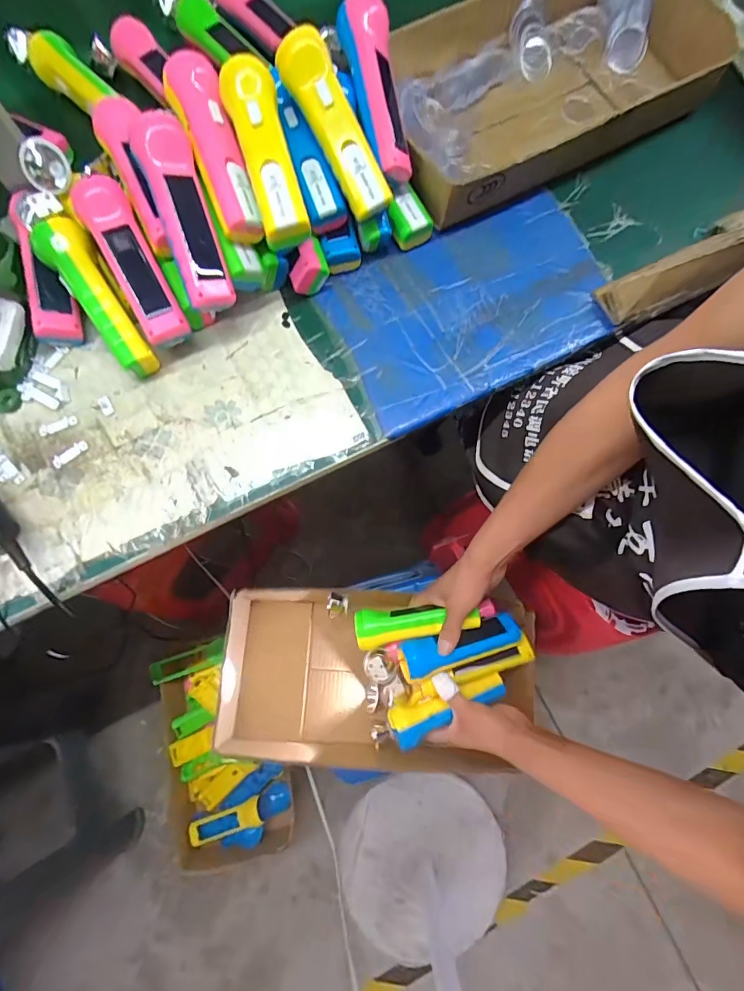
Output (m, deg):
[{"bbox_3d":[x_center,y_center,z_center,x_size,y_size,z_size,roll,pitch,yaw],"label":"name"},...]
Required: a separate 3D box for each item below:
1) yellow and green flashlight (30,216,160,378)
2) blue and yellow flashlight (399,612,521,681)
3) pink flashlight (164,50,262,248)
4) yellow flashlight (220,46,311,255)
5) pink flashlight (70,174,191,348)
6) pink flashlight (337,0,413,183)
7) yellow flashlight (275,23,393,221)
[{"bbox_3d":[-0.277,-0.202,0.434,0.051,0.038,0.172,-33,95,-9],"label":"yellow and green flashlight"},{"bbox_3d":[0.112,0.190,0.548,0.153,0.031,0.047,-13,76,-10],"label":"blue and yellow flashlight"},{"bbox_3d":[-0.148,-0.326,0.415,0.047,0.043,0.164,-21,96,-16],"label":"pink flashlight"},{"bbox_3d":[-0.096,-0.317,0.407,0.049,0.048,0.160,-16,91,-5],"label":"yellow flashlight"},{"bbox_3d":[-0.238,-0.231,0.430,0.044,0.030,0.165,-28,96,-8],"label":"pink flashlight"},{"bbox_3d":[0.009,-0.411,0.448,0.052,0.049,0.160,-15,98,-5],"label":"pink flashlight"},{"bbox_3d":[-0.034,-0.359,0.423,0.046,0.035,0.165,-30,99,-8],"label":"yellow flashlight"}]

